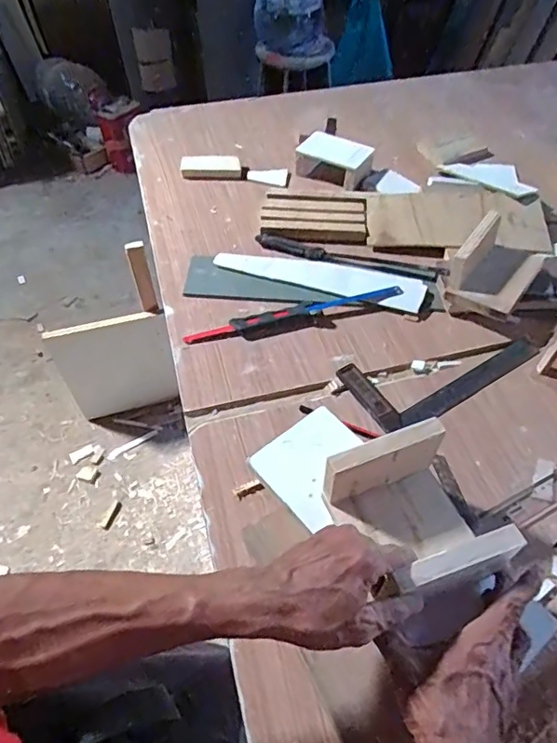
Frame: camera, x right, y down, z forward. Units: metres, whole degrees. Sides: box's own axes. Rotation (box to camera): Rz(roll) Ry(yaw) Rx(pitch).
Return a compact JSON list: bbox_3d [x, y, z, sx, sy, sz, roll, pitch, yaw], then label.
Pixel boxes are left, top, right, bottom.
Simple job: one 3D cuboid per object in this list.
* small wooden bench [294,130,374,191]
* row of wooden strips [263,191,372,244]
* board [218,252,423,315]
[{"bbox_3d":[0.097,-0.369,0.918,0.127,0.044,0.088,24,56,18],"label":"small wooden bench"},{"bbox_3d":[0.058,-0.248,0.844,0.164,0.019,0.106,5,52,3],"label":"row of wooden strips"},{"bbox_3d":[0.059,-0.142,0.768,0.303,0.012,0.060,17,53,12],"label":"board"}]

